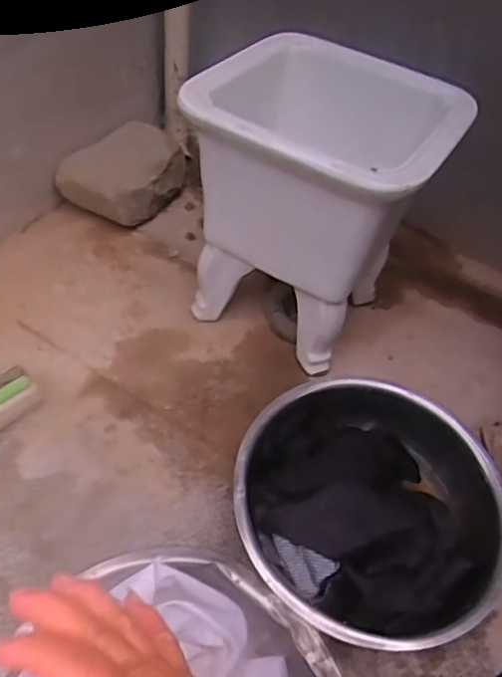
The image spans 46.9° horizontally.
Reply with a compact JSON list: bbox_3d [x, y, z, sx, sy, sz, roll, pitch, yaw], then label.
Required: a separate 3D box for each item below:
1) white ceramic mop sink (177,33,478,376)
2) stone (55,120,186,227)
[{"bbox_3d":[0.084,-0.203,0.879,0.342,0.358,0.285,27,53,15],"label":"white ceramic mop sink"},{"bbox_3d":[-0.241,-0.332,1.132,0.173,0.126,0.226,26,52,15],"label":"stone"}]

